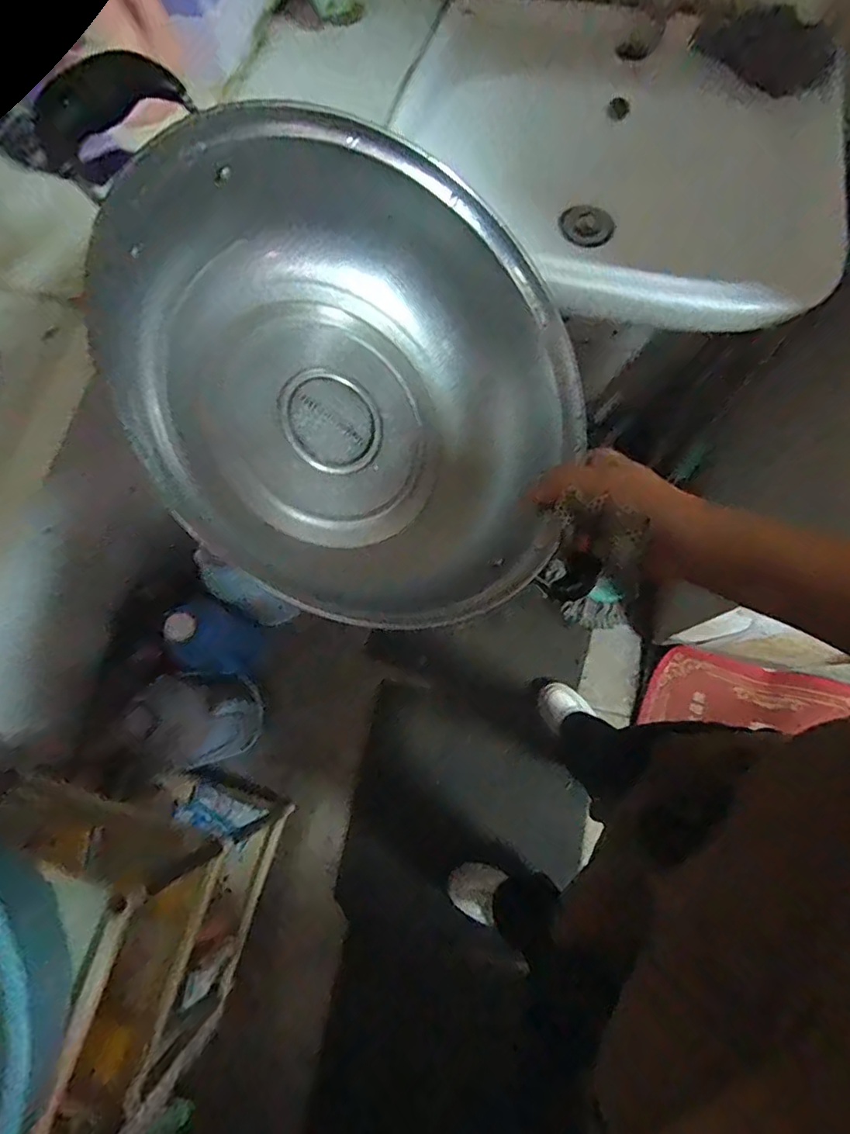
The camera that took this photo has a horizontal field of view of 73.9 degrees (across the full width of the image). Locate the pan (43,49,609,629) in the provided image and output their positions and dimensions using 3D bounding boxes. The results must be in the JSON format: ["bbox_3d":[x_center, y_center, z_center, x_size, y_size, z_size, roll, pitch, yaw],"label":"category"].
[{"bbox_3d":[-0.046,-0.107,0.339,0.283,0.080,0.273,3,94,-20],"label":"pan"}]

